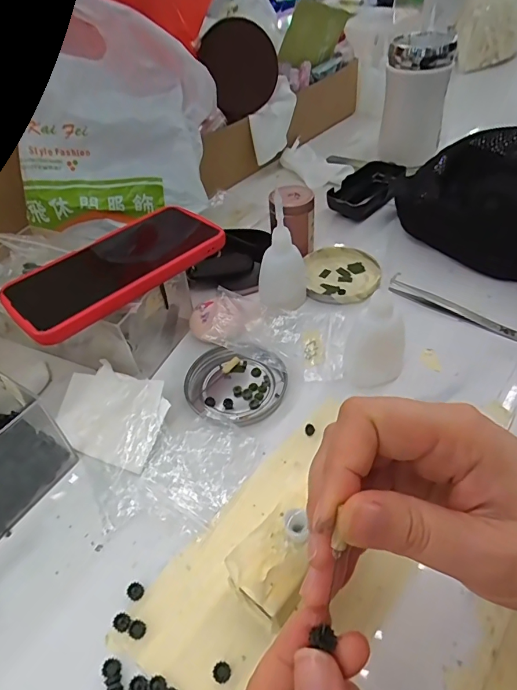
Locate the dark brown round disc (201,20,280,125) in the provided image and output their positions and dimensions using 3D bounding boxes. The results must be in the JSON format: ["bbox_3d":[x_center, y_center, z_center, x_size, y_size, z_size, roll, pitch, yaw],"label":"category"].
[{"bbox_3d":[-0.024,-0.342,0.549,0.095,0.102,0.017,7,48,12],"label":"dark brown round disc"}]

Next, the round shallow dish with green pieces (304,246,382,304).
[{"bbox_3d":[0.083,-0.069,0.433,0.070,0.011,0.083,-1,47,5],"label":"round shallow dish with green pieces"}]

